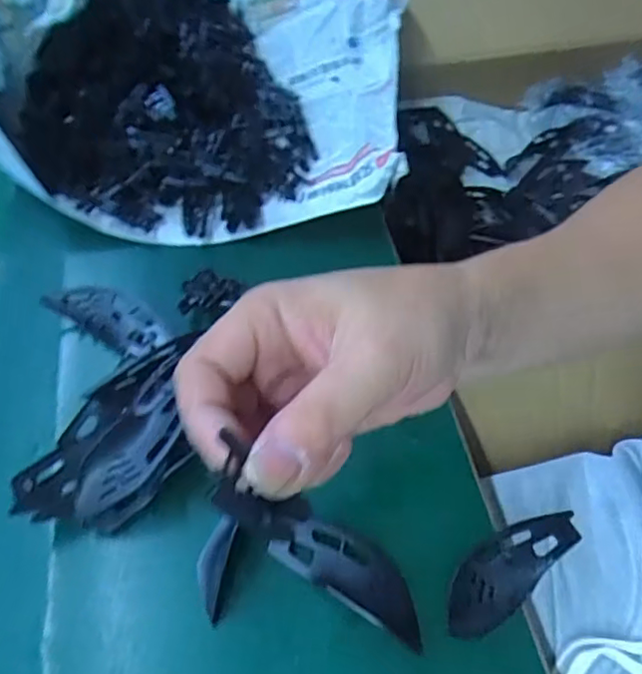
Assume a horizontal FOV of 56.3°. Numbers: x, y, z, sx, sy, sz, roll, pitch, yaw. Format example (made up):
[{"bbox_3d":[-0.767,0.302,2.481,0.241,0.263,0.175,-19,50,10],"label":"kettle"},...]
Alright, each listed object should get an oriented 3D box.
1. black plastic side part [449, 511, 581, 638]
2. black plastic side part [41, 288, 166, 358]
[{"bbox_3d":[0.103,0.125,0.328,0.094,0.011,0.033,-37,63,-21],"label":"black plastic side part"},{"bbox_3d":[-0.144,-0.012,0.412,0.091,0.013,0.037,22,60,15],"label":"black plastic side part"}]

